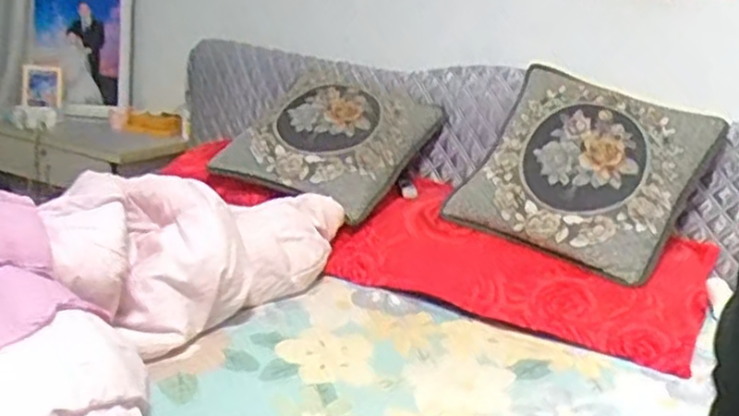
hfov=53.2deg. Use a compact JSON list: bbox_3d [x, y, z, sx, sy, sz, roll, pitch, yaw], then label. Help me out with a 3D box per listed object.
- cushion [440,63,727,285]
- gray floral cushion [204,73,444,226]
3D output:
[{"bbox_3d":[0.434,-0.082,1.521,0.403,0.412,0.082,23,-21,30],"label":"cushion"},{"bbox_3d":[-0.082,-0.185,1.755,0.388,0.113,0.436,22,50,28],"label":"gray floral cushion"}]

